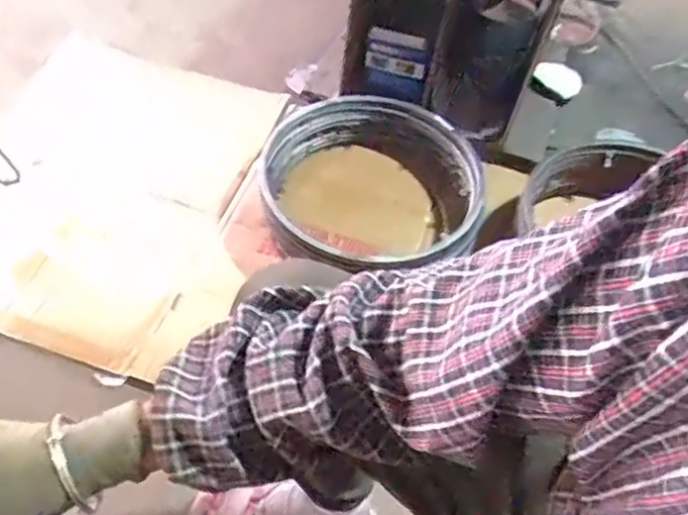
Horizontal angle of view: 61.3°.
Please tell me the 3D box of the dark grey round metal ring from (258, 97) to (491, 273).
[{"bbox_3d":[0.051,-0.116,1.120,0.411,0.171,0.396,3,54,-4],"label":"dark grey round metal ring"}]

